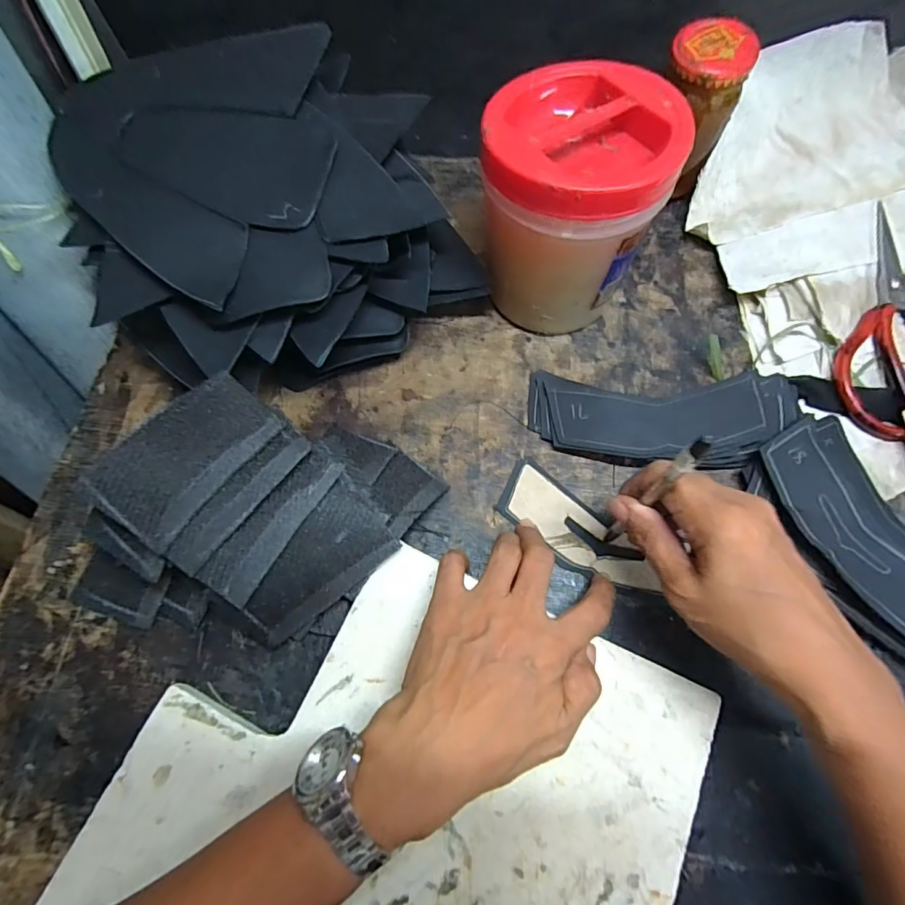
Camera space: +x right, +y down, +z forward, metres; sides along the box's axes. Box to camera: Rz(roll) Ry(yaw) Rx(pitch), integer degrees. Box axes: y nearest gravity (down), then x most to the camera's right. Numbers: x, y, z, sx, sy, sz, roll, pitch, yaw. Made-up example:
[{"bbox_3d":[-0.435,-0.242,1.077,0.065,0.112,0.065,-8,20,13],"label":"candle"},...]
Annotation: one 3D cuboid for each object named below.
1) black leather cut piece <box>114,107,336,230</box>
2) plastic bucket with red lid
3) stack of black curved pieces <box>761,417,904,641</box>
[{"bbox_3d":[-0.157,-0.203,0.325,0.143,0.004,0.082,13,79,2],"label":"black leather cut piece"},{"bbox_3d":[0.081,-0.173,0.336,0.111,0.141,0.113,-1,69,2],"label":"plastic bucket with red lid"},{"bbox_3d":[0.275,0.054,0.304,0.081,0.016,0.164,-27,75,-6],"label":"stack of black curved pieces"}]

